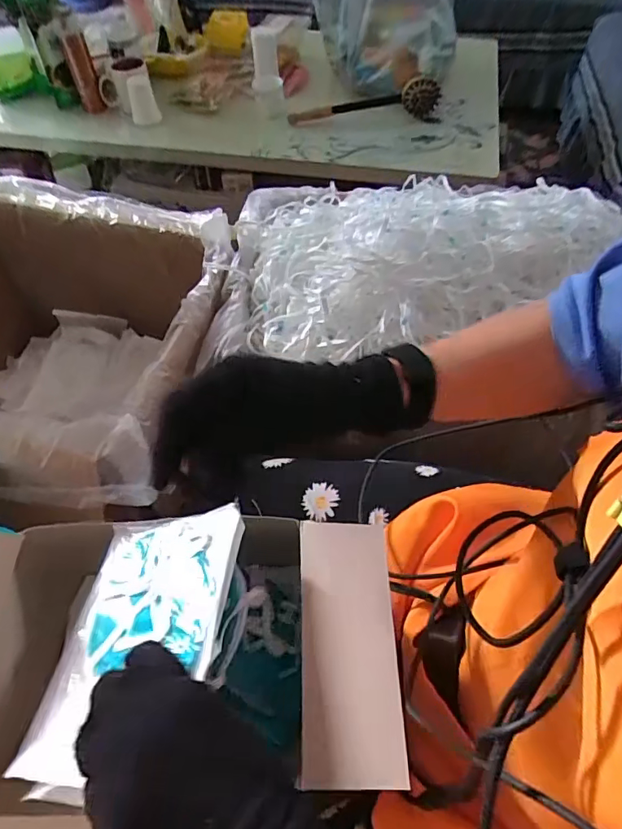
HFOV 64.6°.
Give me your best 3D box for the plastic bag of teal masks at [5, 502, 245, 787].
[{"bbox_3d":[-0.126,0.157,0.363,0.129,0.012,0.186,-10,46,21],"label":"plastic bag of teal masks"}]

